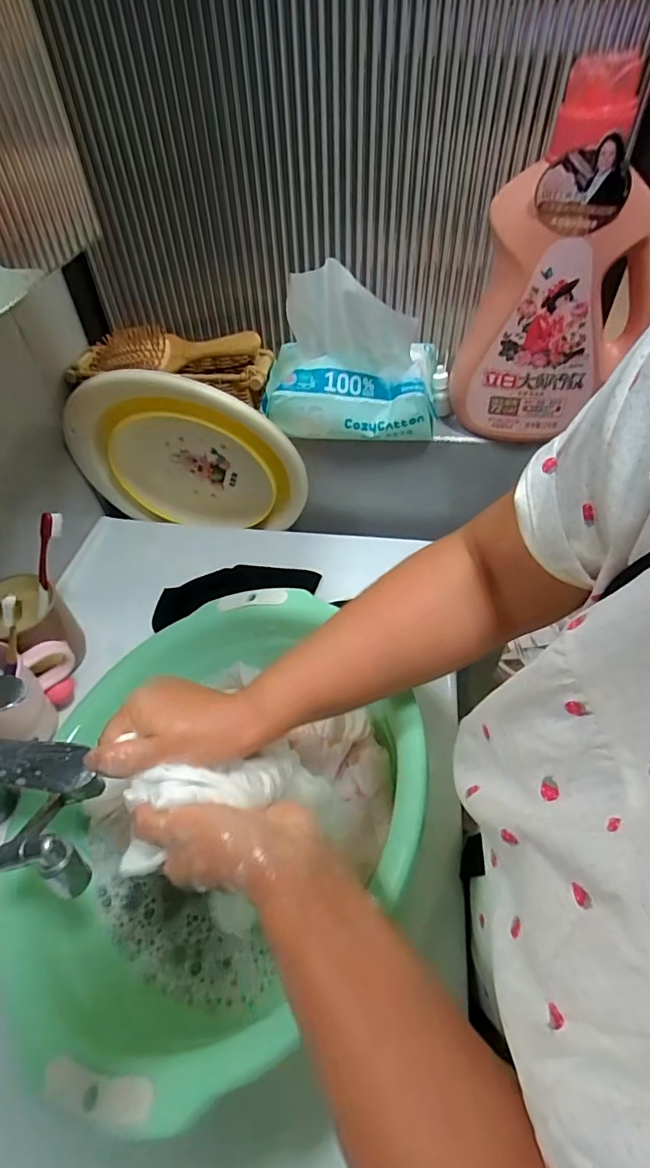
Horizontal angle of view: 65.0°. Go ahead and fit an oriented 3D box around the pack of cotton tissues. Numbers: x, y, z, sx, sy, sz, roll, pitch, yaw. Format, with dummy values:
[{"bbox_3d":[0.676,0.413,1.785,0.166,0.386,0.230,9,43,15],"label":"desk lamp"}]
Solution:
[{"bbox_3d":[0.027,-0.259,0.571,0.198,0.155,0.103,7,49,9],"label":"pack of cotton tissues"}]

